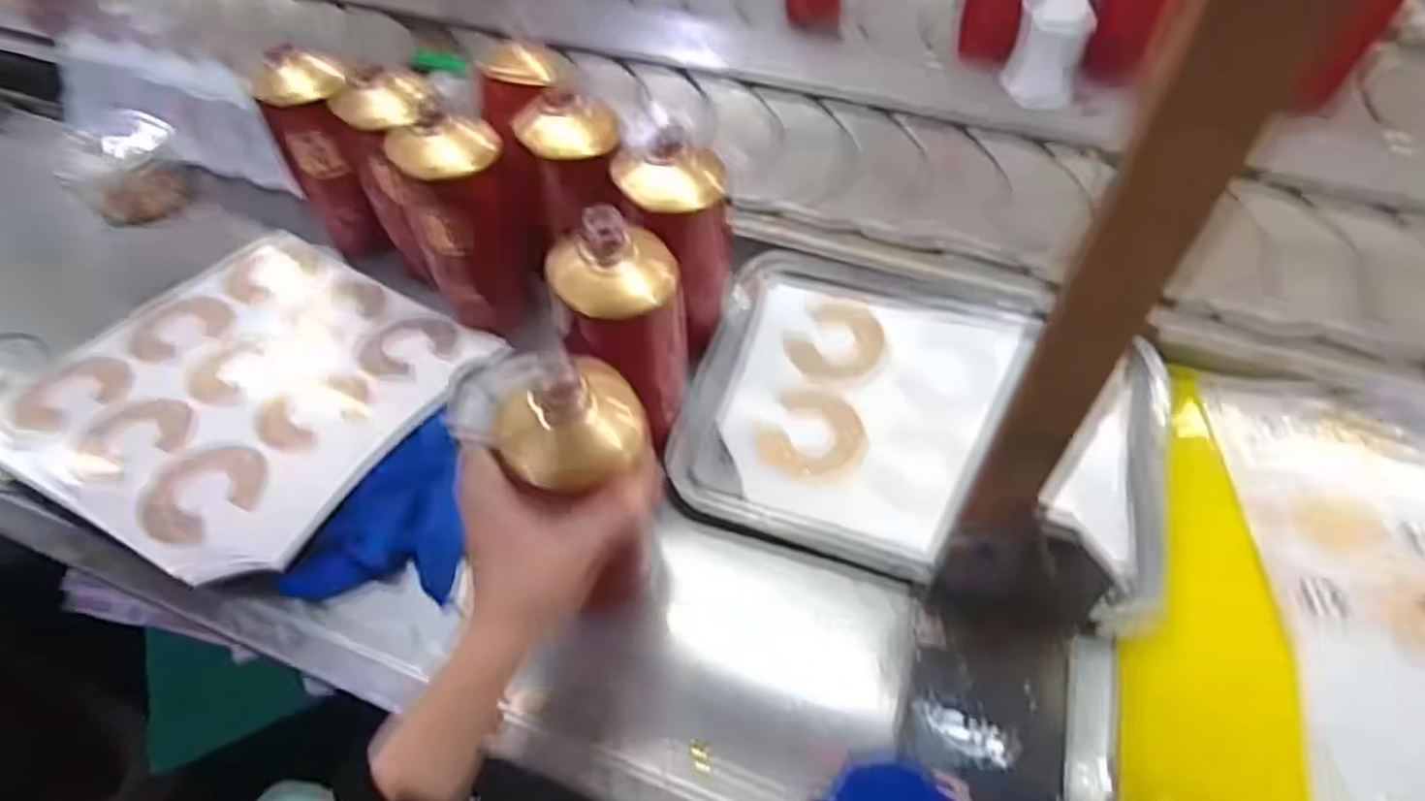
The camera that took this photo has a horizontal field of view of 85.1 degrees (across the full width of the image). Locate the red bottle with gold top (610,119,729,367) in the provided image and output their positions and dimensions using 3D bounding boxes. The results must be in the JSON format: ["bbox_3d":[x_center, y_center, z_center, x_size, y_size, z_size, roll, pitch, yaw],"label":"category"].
[{"bbox_3d":[-0.029,-0.119,0.593,0.074,0.174,0.068,-1,55,2],"label":"red bottle with gold top"}]

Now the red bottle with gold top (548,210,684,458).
[{"bbox_3d":[-0.063,-0.044,0.538,0.082,0.185,0.065,21,58,16],"label":"red bottle with gold top"}]

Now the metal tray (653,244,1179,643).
[{"bbox_3d":[0.163,0.010,0.597,0.345,0.031,0.269,16,58,13],"label":"metal tray"}]

